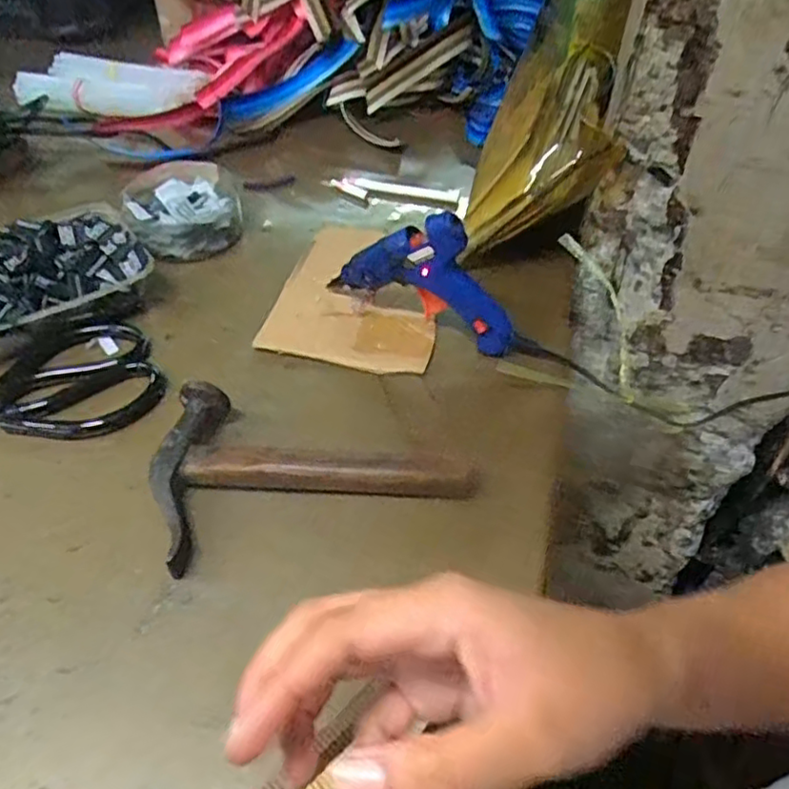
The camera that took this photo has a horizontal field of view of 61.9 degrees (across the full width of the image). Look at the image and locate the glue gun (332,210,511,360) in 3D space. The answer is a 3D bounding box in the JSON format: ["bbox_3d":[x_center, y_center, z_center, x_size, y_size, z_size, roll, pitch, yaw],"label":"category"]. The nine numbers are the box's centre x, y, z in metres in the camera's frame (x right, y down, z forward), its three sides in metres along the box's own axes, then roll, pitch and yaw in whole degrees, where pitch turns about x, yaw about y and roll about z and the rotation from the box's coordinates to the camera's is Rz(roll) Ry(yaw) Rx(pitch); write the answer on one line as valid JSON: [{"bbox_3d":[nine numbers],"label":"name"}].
[{"bbox_3d":[0.018,-0.086,0.469,0.142,0.089,0.022,19,49,16],"label":"glue gun"}]

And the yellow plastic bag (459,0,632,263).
[{"bbox_3d":[0.152,-0.284,0.631,0.108,0.117,0.400,11,47,9],"label":"yellow plastic bag"}]

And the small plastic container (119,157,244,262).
[{"bbox_3d":[-0.183,-0.163,0.577,0.098,0.038,0.113,-10,48,-11],"label":"small plastic container"}]

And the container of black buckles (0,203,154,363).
[{"bbox_3d":[-0.275,-0.085,0.491,0.172,0.049,0.124,-28,53,-25],"label":"container of black buckles"}]

